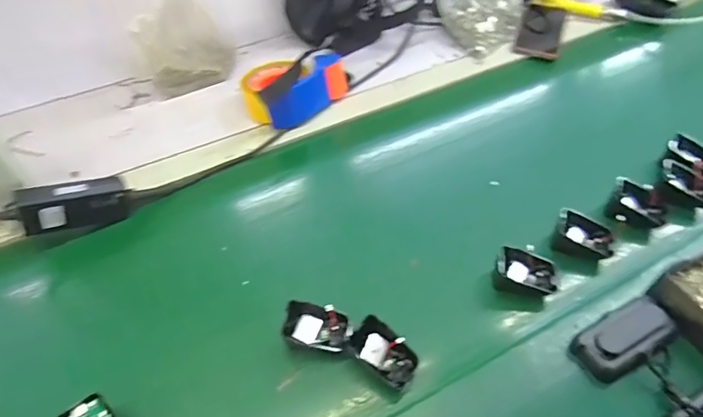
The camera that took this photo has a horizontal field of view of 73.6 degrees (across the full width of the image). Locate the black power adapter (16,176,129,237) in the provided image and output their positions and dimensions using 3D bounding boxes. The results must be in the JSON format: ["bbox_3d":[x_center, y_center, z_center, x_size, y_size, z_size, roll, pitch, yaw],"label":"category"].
[{"bbox_3d":[-0.331,-0.003,0.567,0.115,0.056,0.037,-12,48,-34],"label":"black power adapter"}]

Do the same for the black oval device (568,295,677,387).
[{"bbox_3d":[0.276,0.133,0.475,0.104,0.042,0.053,-24,53,-17],"label":"black oval device"}]

